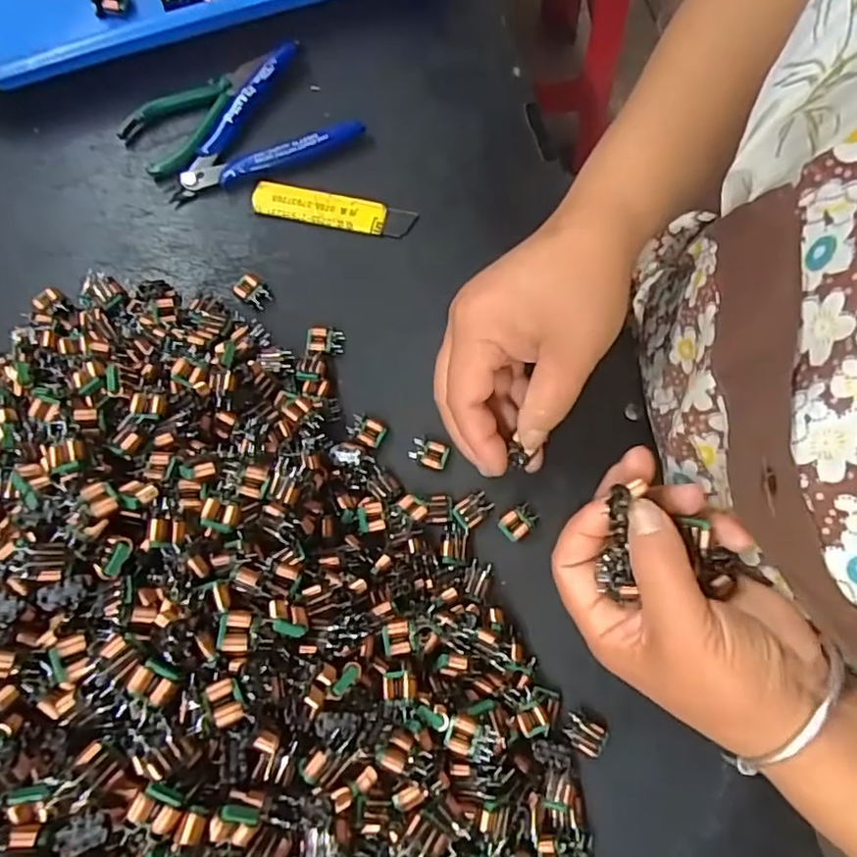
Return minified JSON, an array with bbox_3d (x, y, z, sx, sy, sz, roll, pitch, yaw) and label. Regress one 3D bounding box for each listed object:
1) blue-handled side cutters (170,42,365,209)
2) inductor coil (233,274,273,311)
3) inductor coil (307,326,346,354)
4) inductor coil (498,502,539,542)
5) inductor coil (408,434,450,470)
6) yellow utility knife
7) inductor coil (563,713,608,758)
[{"bbox_3d":[-0.111,-0.184,0.376,0.115,0.017,0.074,-30,77,-6],"label":"blue-handled side cutters"},{"bbox_3d":[-0.103,-0.080,0.353,0.022,0.008,0.016,36,79,10],"label":"inductor coil"},{"bbox_3d":[-0.058,-0.049,0.345,0.021,0.011,0.015,7,76,3],"label":"inductor coil"},{"bbox_3d":[0.046,0.048,0.315,0.019,0.008,0.014,-41,78,-9],"label":"inductor coil"},{"bbox_3d":[0.000,0.013,0.326,0.020,0.005,0.015,19,77,6],"label":"inductor coil"},{"bbox_3d":[-0.057,-0.130,0.364,0.096,0.007,0.020,11,76,4],"label":"yellow utility knife"},{"bbox_3d":[0.074,0.145,0.289,0.019,0.010,0.014,30,78,9],"label":"inductor coil"}]

